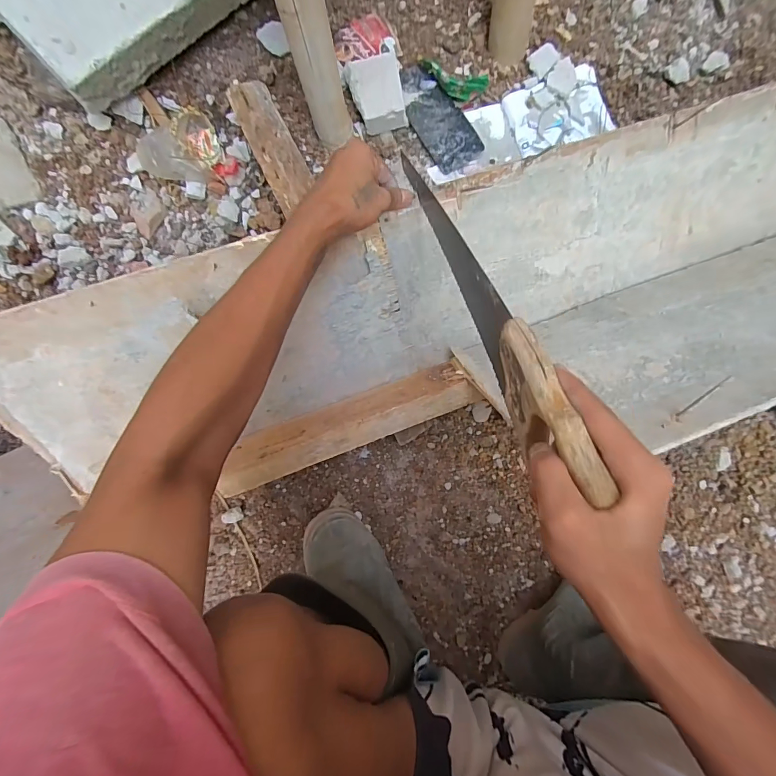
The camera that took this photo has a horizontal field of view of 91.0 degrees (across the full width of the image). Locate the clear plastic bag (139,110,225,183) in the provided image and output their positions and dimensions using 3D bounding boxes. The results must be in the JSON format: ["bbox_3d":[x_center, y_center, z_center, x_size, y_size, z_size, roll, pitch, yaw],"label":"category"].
[{"bbox_3d":[-0.284,-0.330,0.513,0.103,0.055,0.074,0,90,-3],"label":"clear plastic bag"}]

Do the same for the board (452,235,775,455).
[{"bbox_3d":[0.573,-0.149,0.458,1.037,0.249,0.016,-20,126,-3],"label":"board"}]

